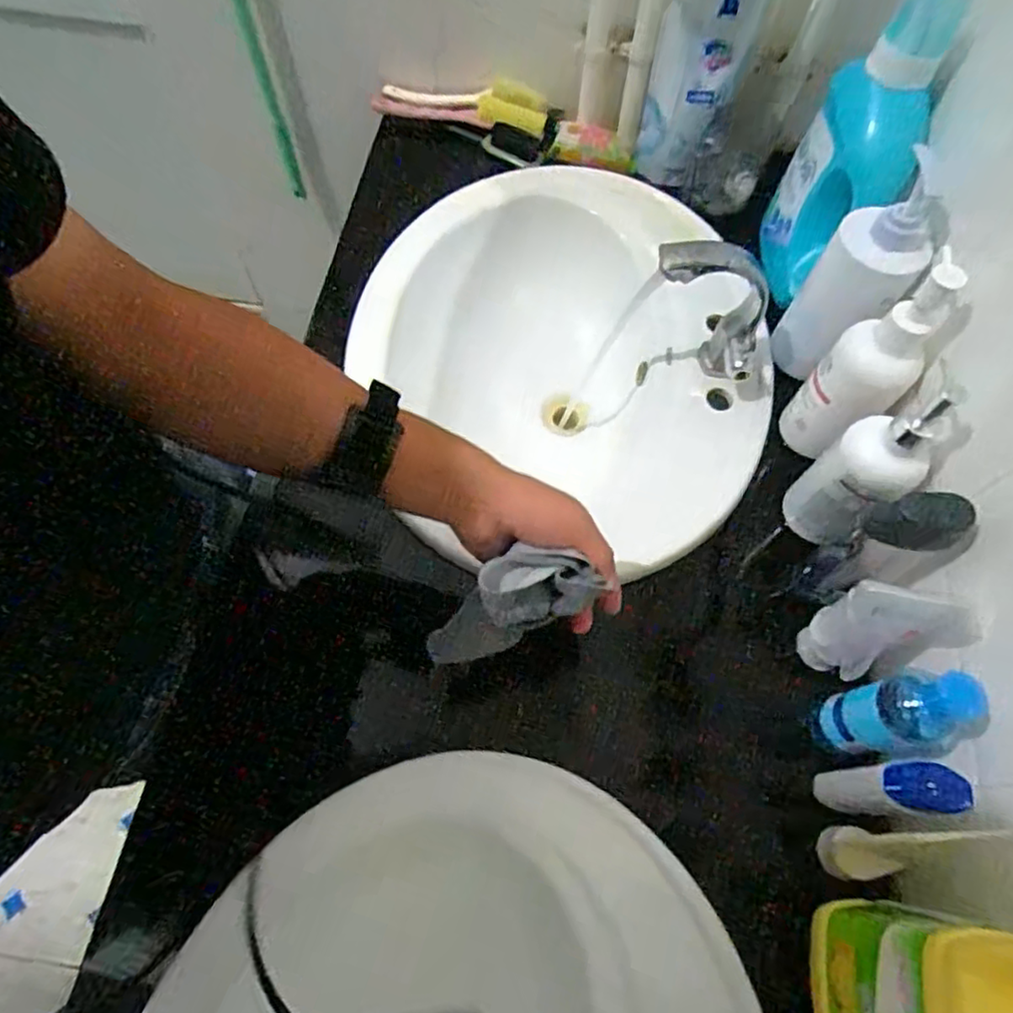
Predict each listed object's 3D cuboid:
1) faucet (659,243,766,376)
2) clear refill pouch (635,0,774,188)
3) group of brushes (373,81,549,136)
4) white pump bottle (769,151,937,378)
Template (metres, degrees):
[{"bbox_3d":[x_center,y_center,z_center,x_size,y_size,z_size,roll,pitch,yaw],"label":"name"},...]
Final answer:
[{"bbox_3d":[0.191,-0.184,0.625,0.112,0.144,0.049,21,66,7],"label":"faucet"},{"bbox_3d":[0.222,-0.504,0.729,0.109,0.227,0.078,20,66,6],"label":"clear refill pouch"},{"bbox_3d":[-0.060,-0.548,0.870,0.237,0.028,0.077,14,65,4],"label":"group of brushes"},{"bbox_3d":[0.331,-0.211,0.622,0.072,0.196,0.092,-25,68,-13],"label":"white pump bottle"}]

